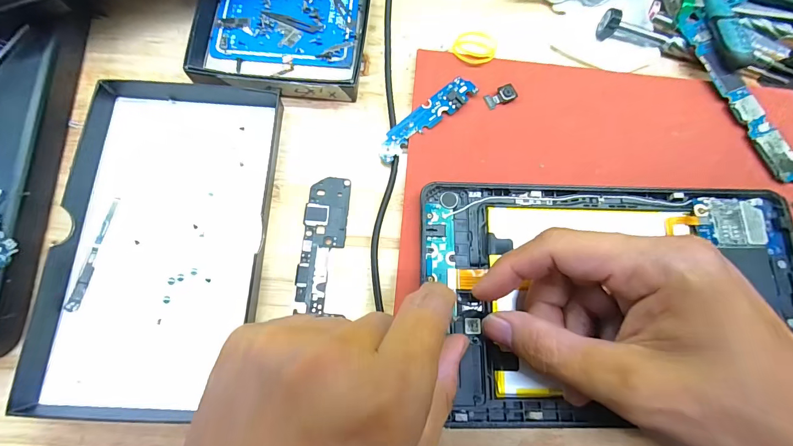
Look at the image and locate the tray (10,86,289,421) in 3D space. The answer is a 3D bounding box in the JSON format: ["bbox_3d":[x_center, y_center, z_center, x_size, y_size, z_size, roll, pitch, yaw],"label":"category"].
[{"bbox_3d":[-0.124,0.006,0.194,0.099,0.015,0.184,5,76,-2],"label":"tray"}]

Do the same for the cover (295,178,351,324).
[{"bbox_3d":[-0.041,0.011,0.202,0.024,0.004,0.076,4,76,-2],"label":"cover"}]

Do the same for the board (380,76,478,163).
[{"bbox_3d":[0.017,-0.063,0.217,0.070,0.006,0.016,-39,81,-11],"label":"board"}]

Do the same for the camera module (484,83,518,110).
[{"bbox_3d":[0.065,-0.078,0.222,0.022,0.004,0.010,-23,78,-8],"label":"camera module"}]

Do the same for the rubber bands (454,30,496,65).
[{"bbox_3d":[0.051,-0.115,0.234,0.027,0.004,0.030,14,75,1],"label":"rubber bands"}]

